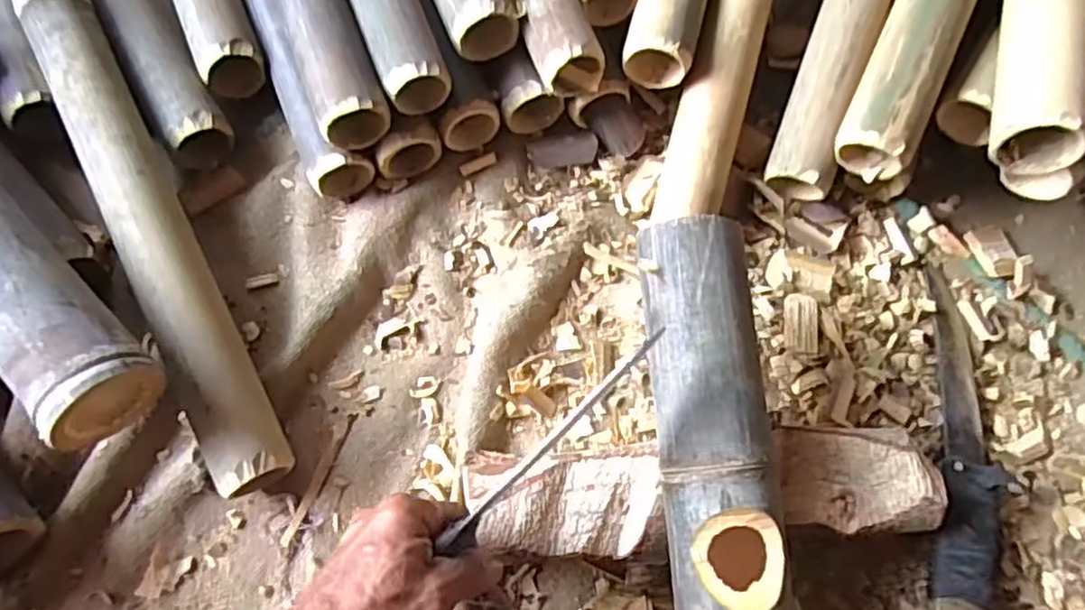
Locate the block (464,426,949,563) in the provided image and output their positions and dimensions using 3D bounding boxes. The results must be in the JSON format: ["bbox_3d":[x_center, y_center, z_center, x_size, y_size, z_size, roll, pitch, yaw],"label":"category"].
[{"bbox_3d":[0.115,0.135,0.497,0.315,0.053,0.076,-5,70,-3],"label":"block"}]

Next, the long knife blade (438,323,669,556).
[{"bbox_3d":[0.009,0.078,0.402,0.172,0.023,0.010,-45,77,-4],"label":"long knife blade"}]

